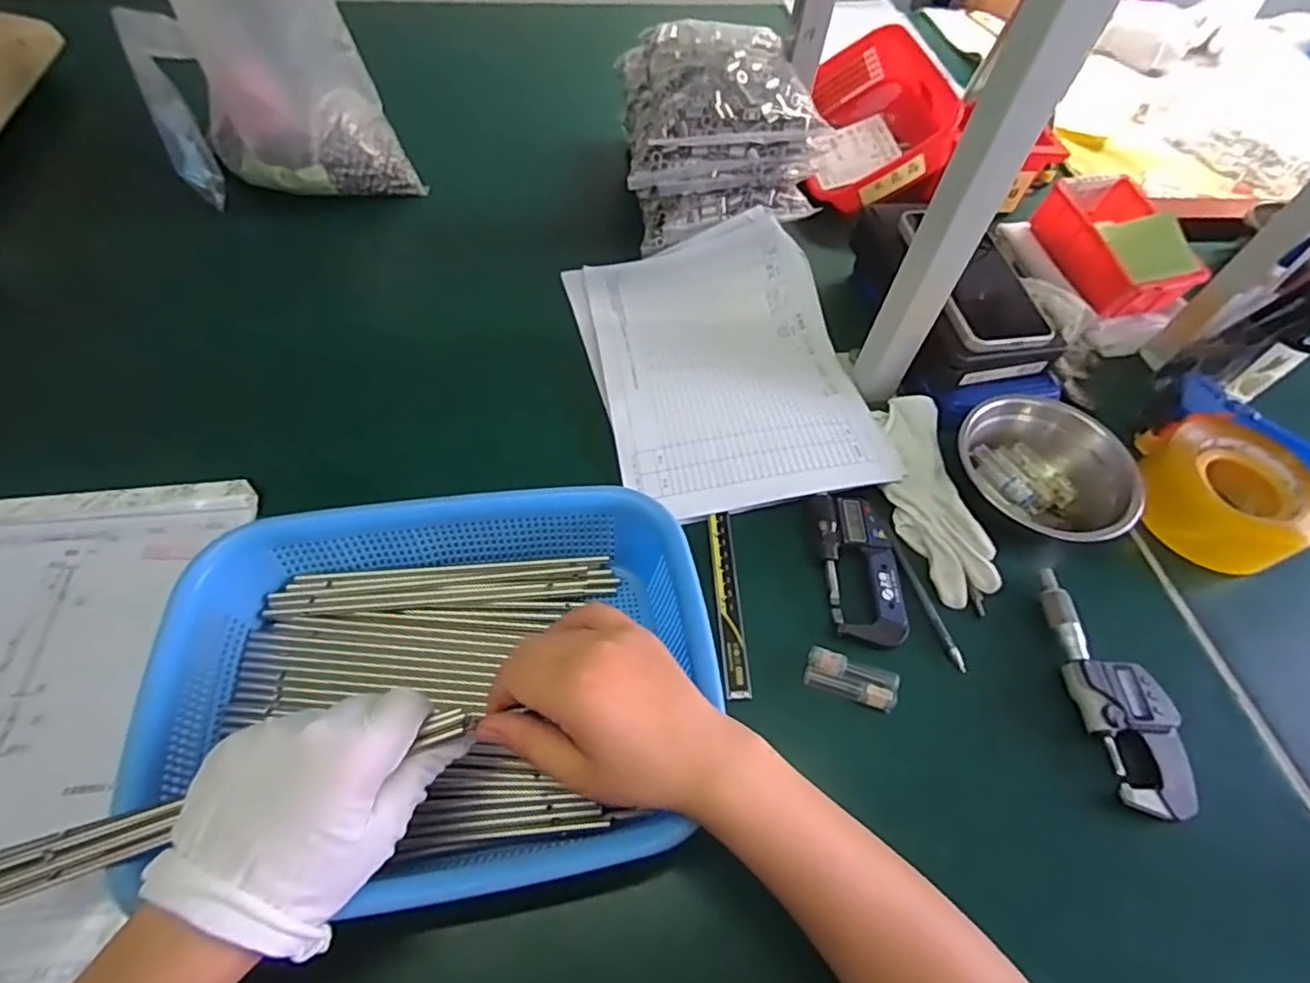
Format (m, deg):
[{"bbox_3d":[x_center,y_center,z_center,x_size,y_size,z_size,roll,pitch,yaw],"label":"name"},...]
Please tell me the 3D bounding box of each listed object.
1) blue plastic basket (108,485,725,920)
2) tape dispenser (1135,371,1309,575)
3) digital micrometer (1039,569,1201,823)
[{"bbox_3d":[-0.111,0.107,0.364,0.282,0.078,0.210,-8,59,-9],"label":"blue plastic basket"},{"bbox_3d":[0.451,-0.008,0.501,0.131,0.051,0.128,34,60,16],"label":"tape dispenser"},{"bbox_3d":[0.303,0.126,0.421,0.056,0.021,0.157,-3,57,-8],"label":"digital micrometer"}]

